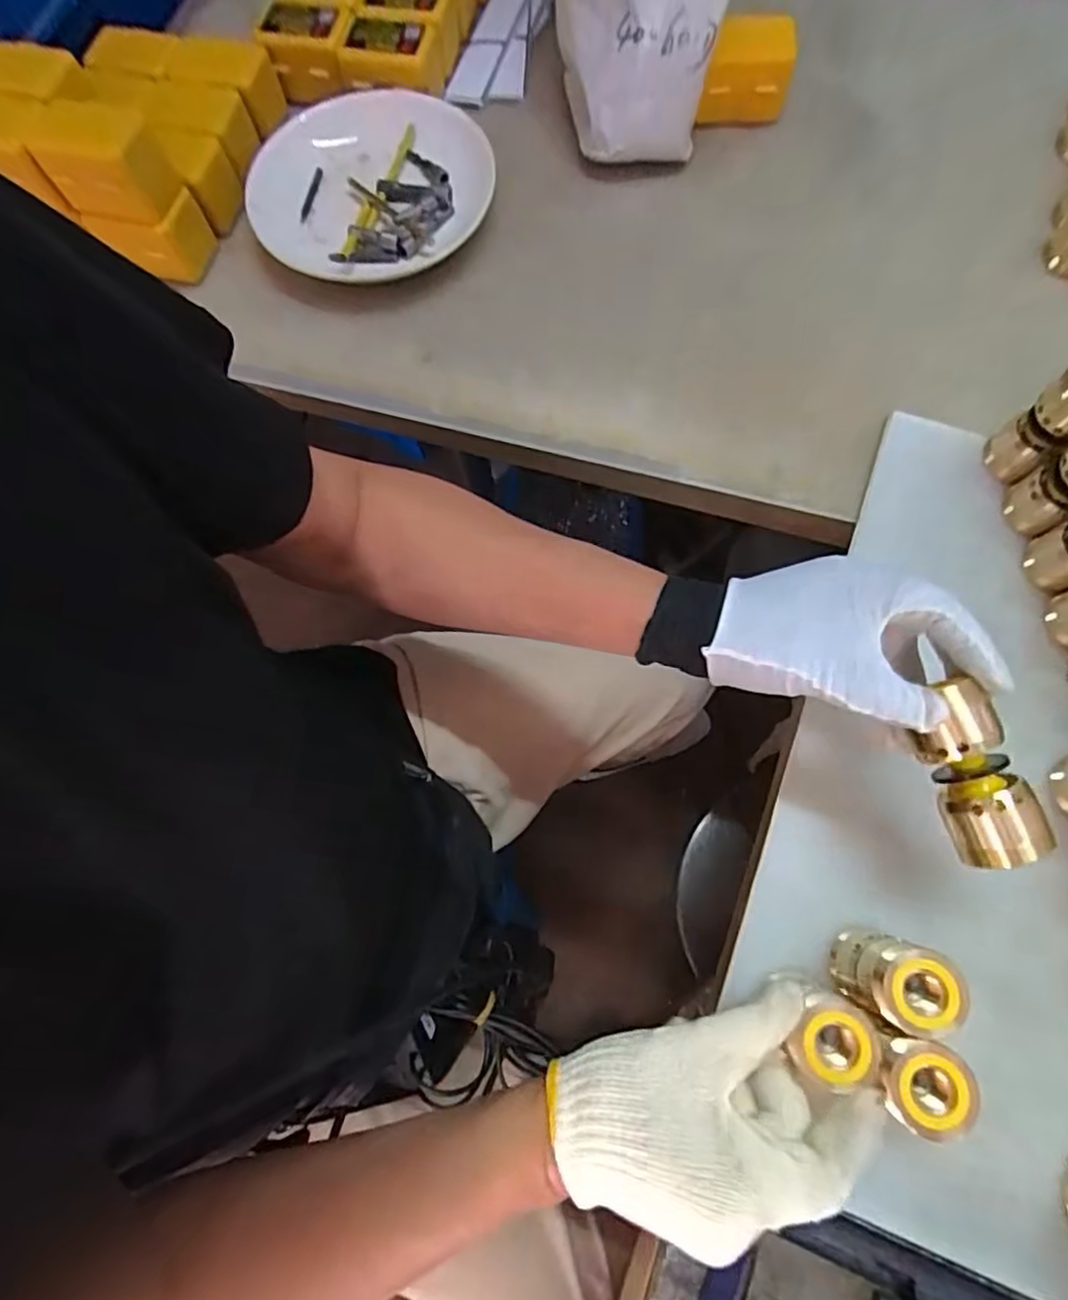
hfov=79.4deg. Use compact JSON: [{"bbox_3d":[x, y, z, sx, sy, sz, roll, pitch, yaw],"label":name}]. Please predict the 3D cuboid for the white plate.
[{"bbox_3d":[-0.138,-0.394,0.549,0.197,0.030,0.197,-1,73,2],"label":"white plate"}]

